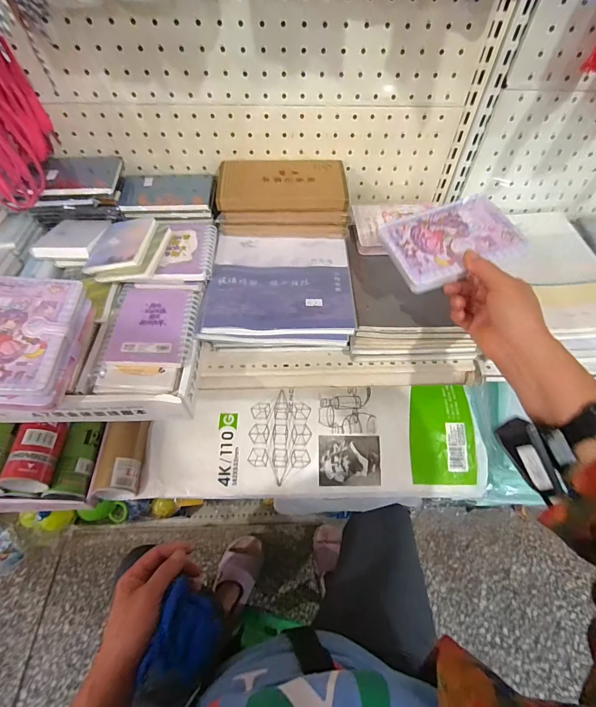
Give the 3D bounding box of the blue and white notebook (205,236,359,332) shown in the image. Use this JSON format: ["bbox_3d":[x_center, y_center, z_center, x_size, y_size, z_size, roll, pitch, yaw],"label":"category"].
[{"bbox_3d":[-0.023,-0.096,0.496,0.186,0.011,0.180,0,54,-2],"label":"blue and white notebook"}]

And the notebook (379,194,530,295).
[{"bbox_3d":[0.183,-0.134,0.440,0.148,0.010,0.117,-22,61,-4],"label":"notebook"}]

